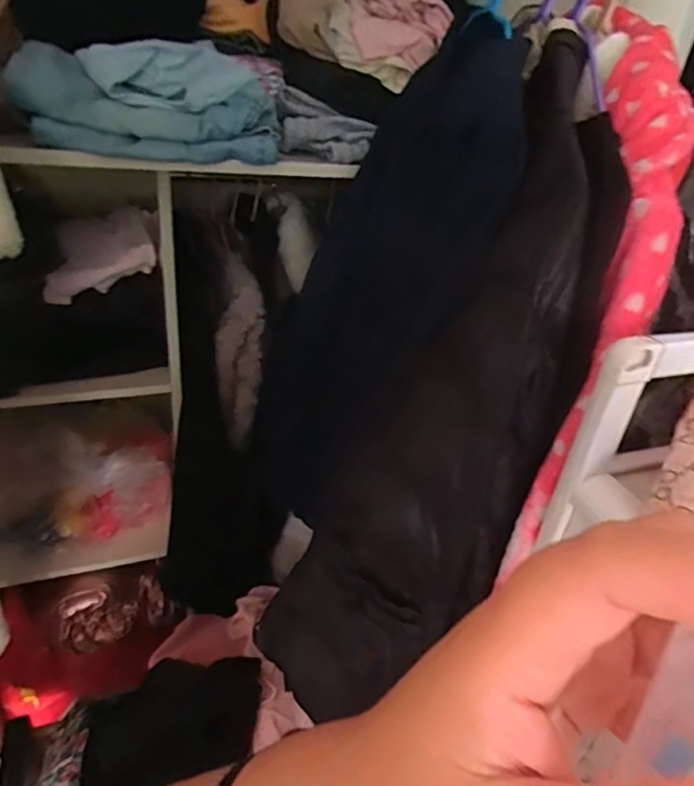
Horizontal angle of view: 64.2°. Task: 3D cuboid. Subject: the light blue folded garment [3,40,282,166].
[{"bbox_3d":[-0.235,-0.366,0.694,0.285,0.121,0.208,-3,32,-16],"label":"light blue folded garment"}]

